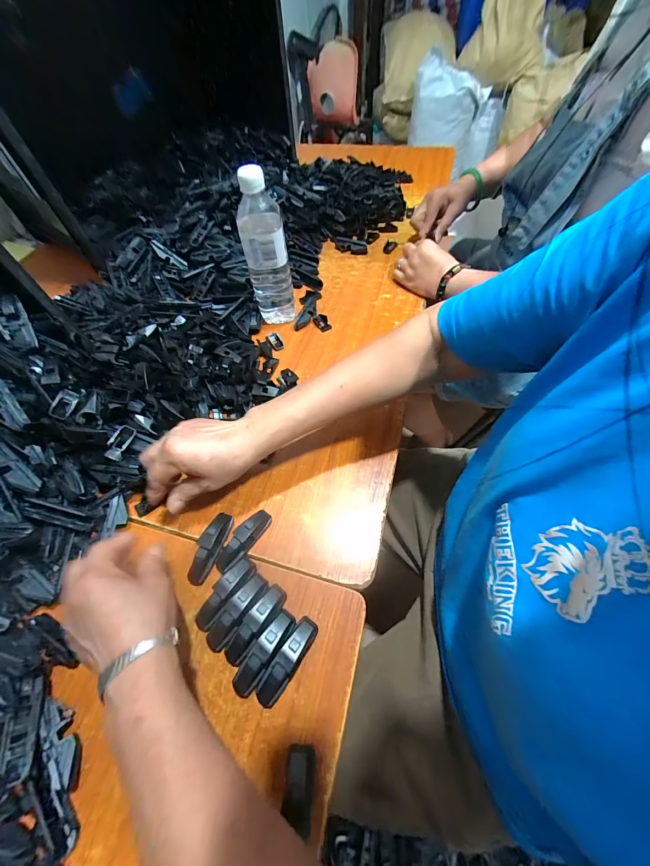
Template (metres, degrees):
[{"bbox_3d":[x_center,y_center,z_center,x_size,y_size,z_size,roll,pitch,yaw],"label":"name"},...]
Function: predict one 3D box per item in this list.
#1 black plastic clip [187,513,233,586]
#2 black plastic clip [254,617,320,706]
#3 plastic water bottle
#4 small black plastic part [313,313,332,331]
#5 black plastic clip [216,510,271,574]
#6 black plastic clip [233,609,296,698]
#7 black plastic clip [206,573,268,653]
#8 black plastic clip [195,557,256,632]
[{"bbox_3d":[-0.127,0.127,0.345,0.020,0.025,0.076,16,61,13],"label":"black plastic clip"},{"bbox_3d":[-0.035,0.210,0.288,0.022,0.022,0.077,31,65,21],"label":"black plastic clip"},{"bbox_3d":[-0.090,-0.274,0.476,0.064,0.197,0.064,-14,59,-6],"label":"plastic water bottle"},{"bbox_3d":[-0.005,-0.192,0.539,0.021,0.011,0.035,-24,60,-11],"label":"small black plastic part"},{"bbox_3d":[-0.092,0.117,0.346,0.026,0.022,0.076,34,66,22],"label":"black plastic clip"},{"bbox_3d":[-0.057,0.206,0.292,0.022,0.023,0.076,31,65,20],"label":"black plastic clip"},{"bbox_3d":[-0.087,0.179,0.310,0.024,0.026,0.078,33,66,22],"label":"black plastic clip"},{"bbox_3d":[-0.103,0.163,0.319,0.024,0.024,0.076,35,66,22],"label":"black plastic clip"}]

